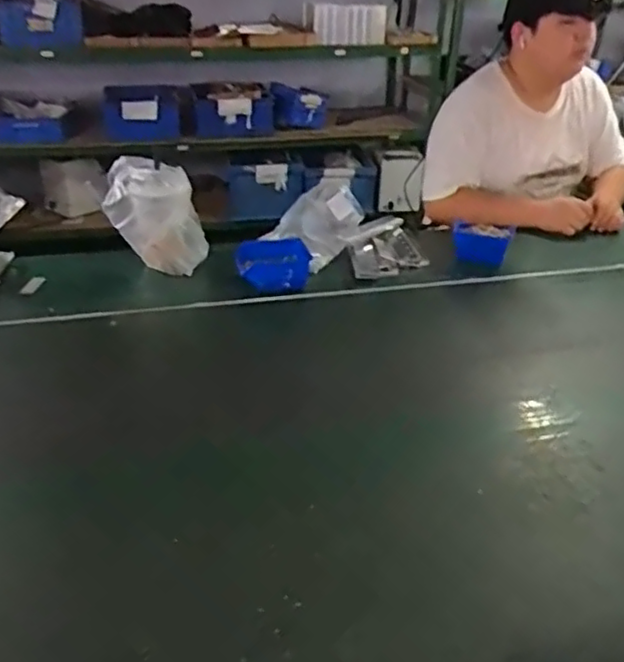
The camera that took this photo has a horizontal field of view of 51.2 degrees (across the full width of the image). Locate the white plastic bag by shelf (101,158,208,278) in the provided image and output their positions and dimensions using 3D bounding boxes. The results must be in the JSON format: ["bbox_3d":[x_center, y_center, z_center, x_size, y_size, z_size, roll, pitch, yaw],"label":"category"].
[{"bbox_3d":[-0.302,-0.218,1.255,0.170,0.211,0.143,1,29,-3],"label":"white plastic bag by shelf"}]

